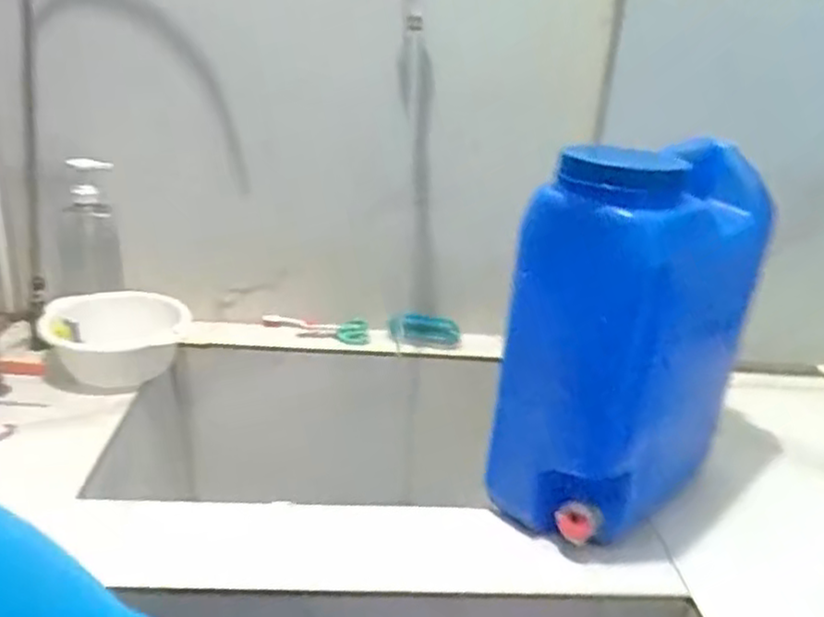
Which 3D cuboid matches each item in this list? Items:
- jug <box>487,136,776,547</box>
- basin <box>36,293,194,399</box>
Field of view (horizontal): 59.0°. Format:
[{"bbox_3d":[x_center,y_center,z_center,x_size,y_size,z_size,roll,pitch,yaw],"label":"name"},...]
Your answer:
[{"bbox_3d":[0.237,0.036,0.814,0.260,0.389,0.152,-17,31,-41],"label":"jug"},{"bbox_3d":[-0.435,0.055,1.082,0.197,0.108,0.178,-6,25,-24],"label":"basin"}]

